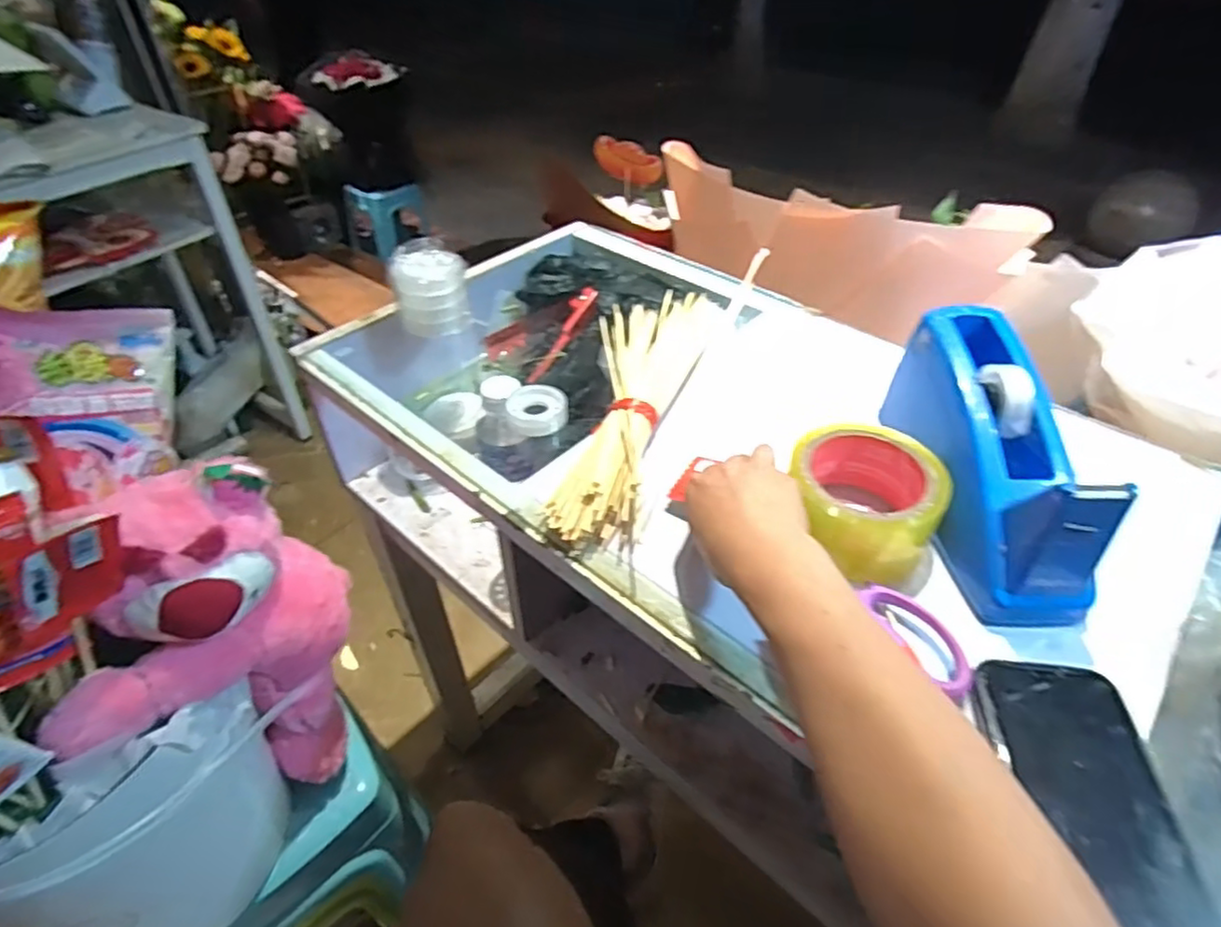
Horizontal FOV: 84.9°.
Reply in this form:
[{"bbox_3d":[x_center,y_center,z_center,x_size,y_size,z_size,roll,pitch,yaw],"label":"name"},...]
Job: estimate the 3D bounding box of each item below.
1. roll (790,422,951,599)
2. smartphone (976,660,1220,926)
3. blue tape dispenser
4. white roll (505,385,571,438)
[{"bbox_3d":[0.171,0.025,0.455,0.100,0.057,0.094,0,43,0],"label":"roll"},{"bbox_3d":[0.234,0.167,0.325,0.072,0.010,0.151,5,43,5],"label":"smartphone"},{"bbox_3d":[0.257,-0.005,0.454,0.076,0.103,0.211,2,43,2],"label":"blue tape dispenser"},{"bbox_3d":[-0.060,-0.045,0.561,0.049,0.022,0.042,0,43,0],"label":"white roll"}]

